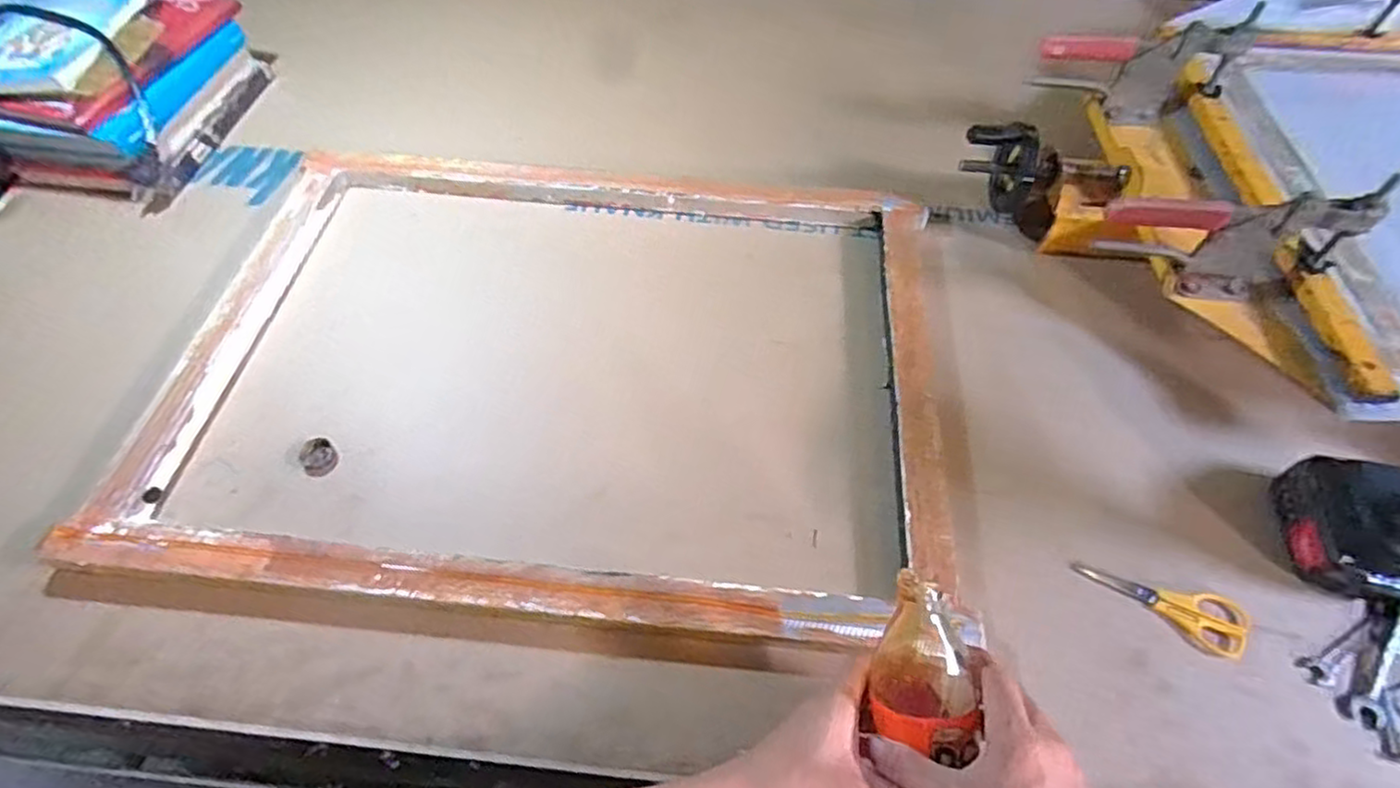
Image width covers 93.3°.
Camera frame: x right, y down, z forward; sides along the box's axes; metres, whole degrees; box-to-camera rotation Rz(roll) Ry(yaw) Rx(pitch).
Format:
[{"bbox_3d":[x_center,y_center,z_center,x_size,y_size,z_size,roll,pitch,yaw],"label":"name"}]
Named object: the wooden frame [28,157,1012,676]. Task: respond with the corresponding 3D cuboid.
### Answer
[{"bbox_3d":[-0.133,-0.042,0.676,0.748,0.033,0.526,5,57,3],"label":"wooden frame"}]

